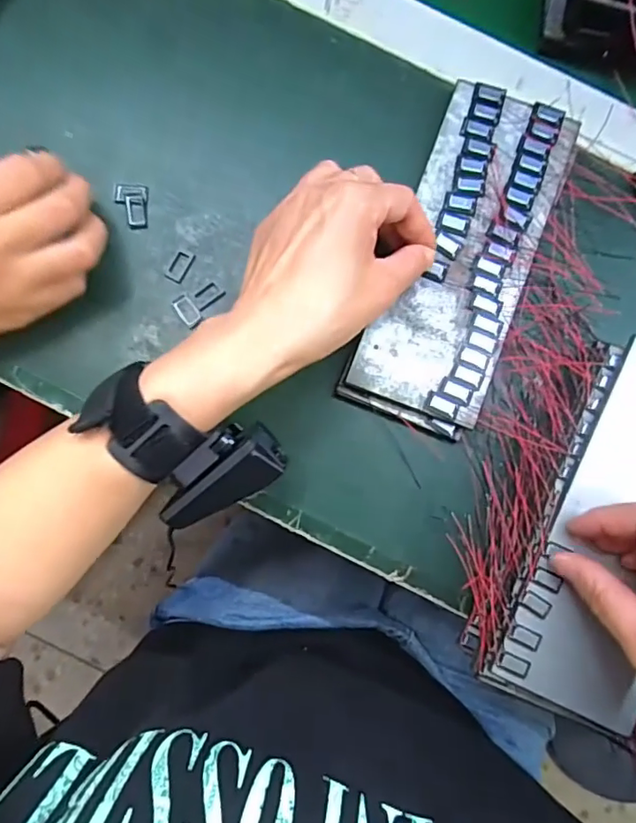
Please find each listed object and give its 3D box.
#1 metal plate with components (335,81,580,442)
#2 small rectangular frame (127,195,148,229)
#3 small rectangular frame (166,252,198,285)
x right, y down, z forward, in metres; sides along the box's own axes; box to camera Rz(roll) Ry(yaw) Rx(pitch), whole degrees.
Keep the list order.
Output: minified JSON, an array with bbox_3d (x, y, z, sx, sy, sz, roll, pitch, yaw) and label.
[{"bbox_3d":[0.088,-0.094,0.333,0.081,0.013,0.210,20,87,0],"label":"metal plate with components"},{"bbox_3d":[-0.114,-0.126,0.342,0.011,0.004,0.022,-5,86,-2],"label":"small rectangular frame"},{"bbox_3d":[-0.086,-0.091,0.340,0.012,0.004,0.021,28,85,0],"label":"small rectangular frame"}]

